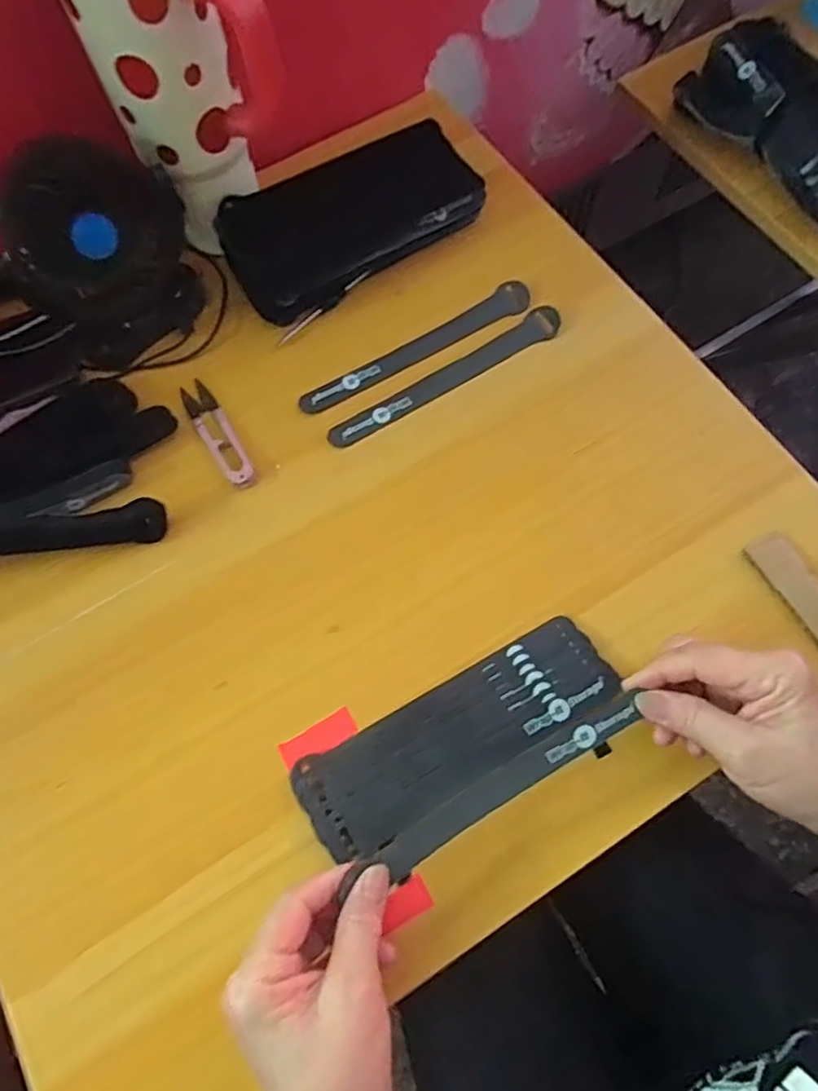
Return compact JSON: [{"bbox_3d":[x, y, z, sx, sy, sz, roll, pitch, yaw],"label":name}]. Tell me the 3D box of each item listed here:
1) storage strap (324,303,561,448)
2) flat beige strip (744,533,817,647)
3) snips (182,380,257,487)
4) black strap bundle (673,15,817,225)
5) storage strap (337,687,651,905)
[{"bbox_3d":[0.029,-0.125,0.469,0.195,0.008,0.025,-31,73,-9],"label":"storage strap"},{"bbox_3d":[0.251,0.030,0.398,0.027,0.010,0.084,-26,72,-7],"label":"flat beige strip"},{"bbox_3d":[-0.140,-0.083,0.460,0.022,0.014,0.101,-31,73,-9],"label":"snips"},{"bbox_3d":[0.326,-0.365,0.539,0.068,0.066,0.195,-27,72,-8],"label":"black strap bundle"},{"bbox_3d":[0.050,0.136,0.349,0.179,0.006,0.018,-31,73,-5],"label":"storage strap"}]

